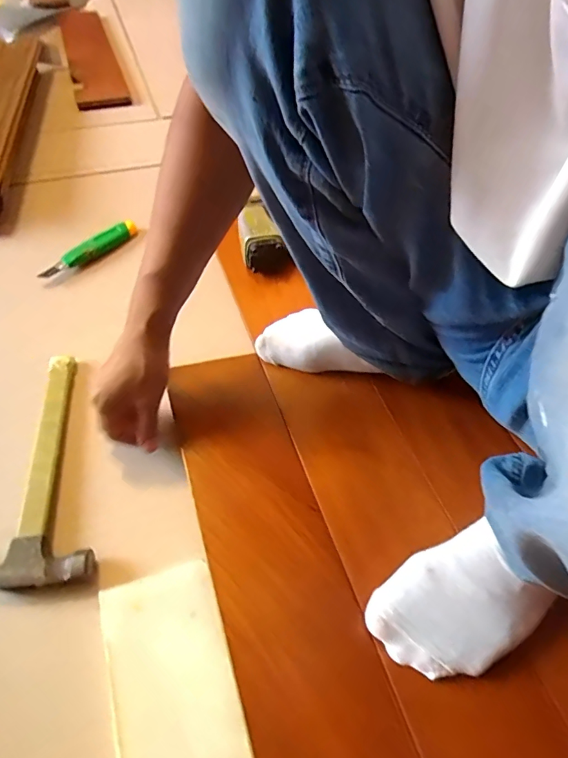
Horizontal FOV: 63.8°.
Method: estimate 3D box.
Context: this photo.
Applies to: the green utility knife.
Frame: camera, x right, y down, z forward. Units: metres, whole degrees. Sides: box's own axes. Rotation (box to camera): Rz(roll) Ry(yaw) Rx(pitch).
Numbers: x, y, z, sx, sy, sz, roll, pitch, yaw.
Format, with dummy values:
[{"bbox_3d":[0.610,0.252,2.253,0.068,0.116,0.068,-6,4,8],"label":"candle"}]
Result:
[{"bbox_3d":[-0.308,-0.209,0.729,0.025,0.028,0.177,31,57,22],"label":"green utility knife"}]

